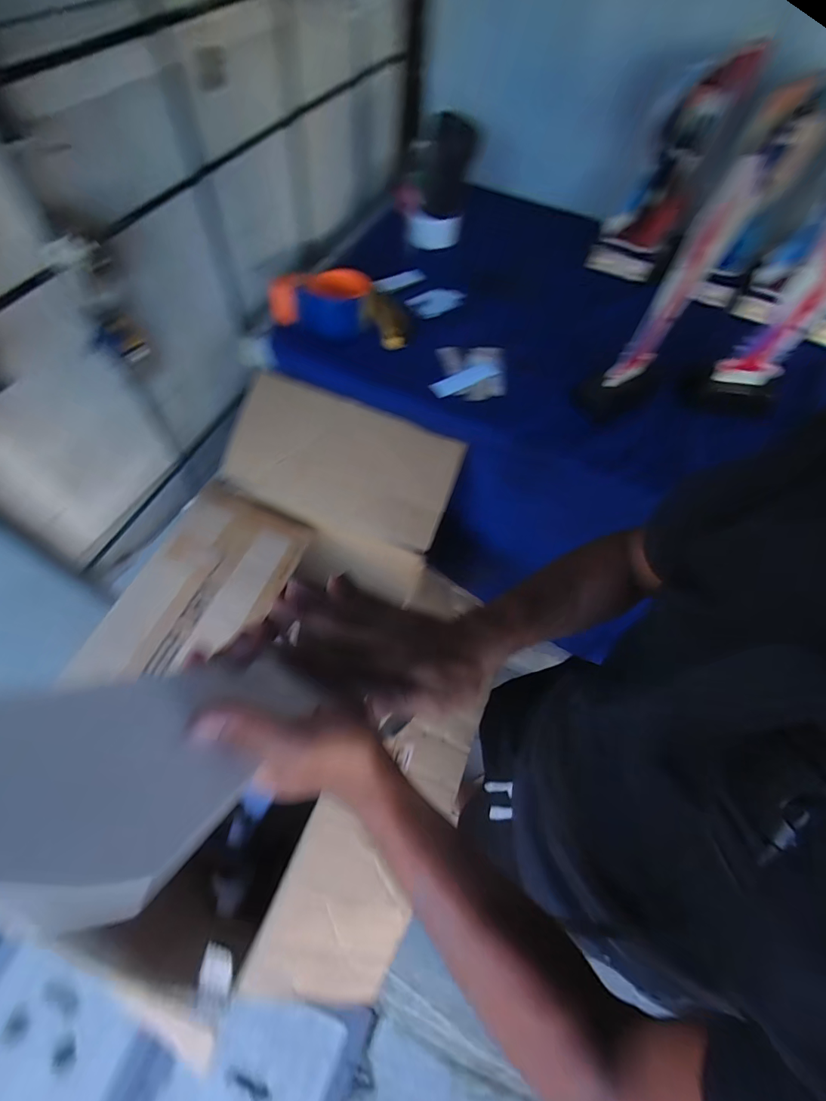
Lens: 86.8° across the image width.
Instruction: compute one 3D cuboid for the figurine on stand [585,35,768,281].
[{"bbox_3d":[0.415,-0.616,0.730,0.122,0.292,0.086,28,63,11],"label":"figurine on stand"}]

